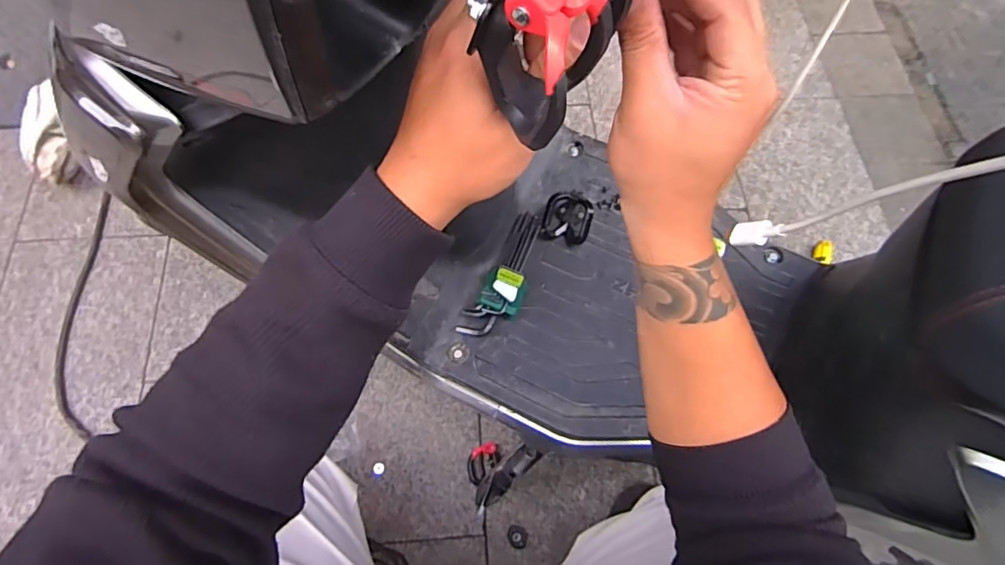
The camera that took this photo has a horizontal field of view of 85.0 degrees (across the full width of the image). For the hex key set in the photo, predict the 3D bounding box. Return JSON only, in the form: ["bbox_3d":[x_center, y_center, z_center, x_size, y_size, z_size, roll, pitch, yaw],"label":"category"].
[{"bbox_3d":[0.012,-0.012,0.702,0.062,0.032,0.187,26,67,9],"label":"hex key set"}]

